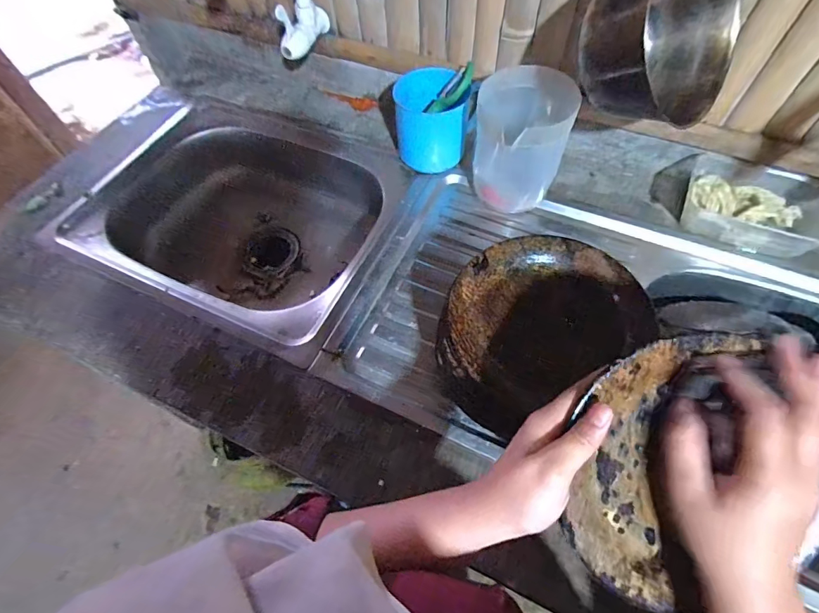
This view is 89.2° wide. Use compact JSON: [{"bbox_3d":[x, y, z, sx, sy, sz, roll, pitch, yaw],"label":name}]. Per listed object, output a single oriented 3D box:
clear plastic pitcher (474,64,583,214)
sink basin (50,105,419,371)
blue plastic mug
[{"bbox_3d":[0.153,-0.222,0.577,0.117,0.160,0.120,18,63,13],"label":"clear plastic pitcher"},{"bbox_3d":[-0.253,-0.139,0.714,0.497,0.149,0.391,24,64,16],"label":"sink basin"},{"bbox_3d":[0.036,-0.289,0.644,0.105,0.124,0.090,3,60,5],"label":"blue plastic mug"}]

